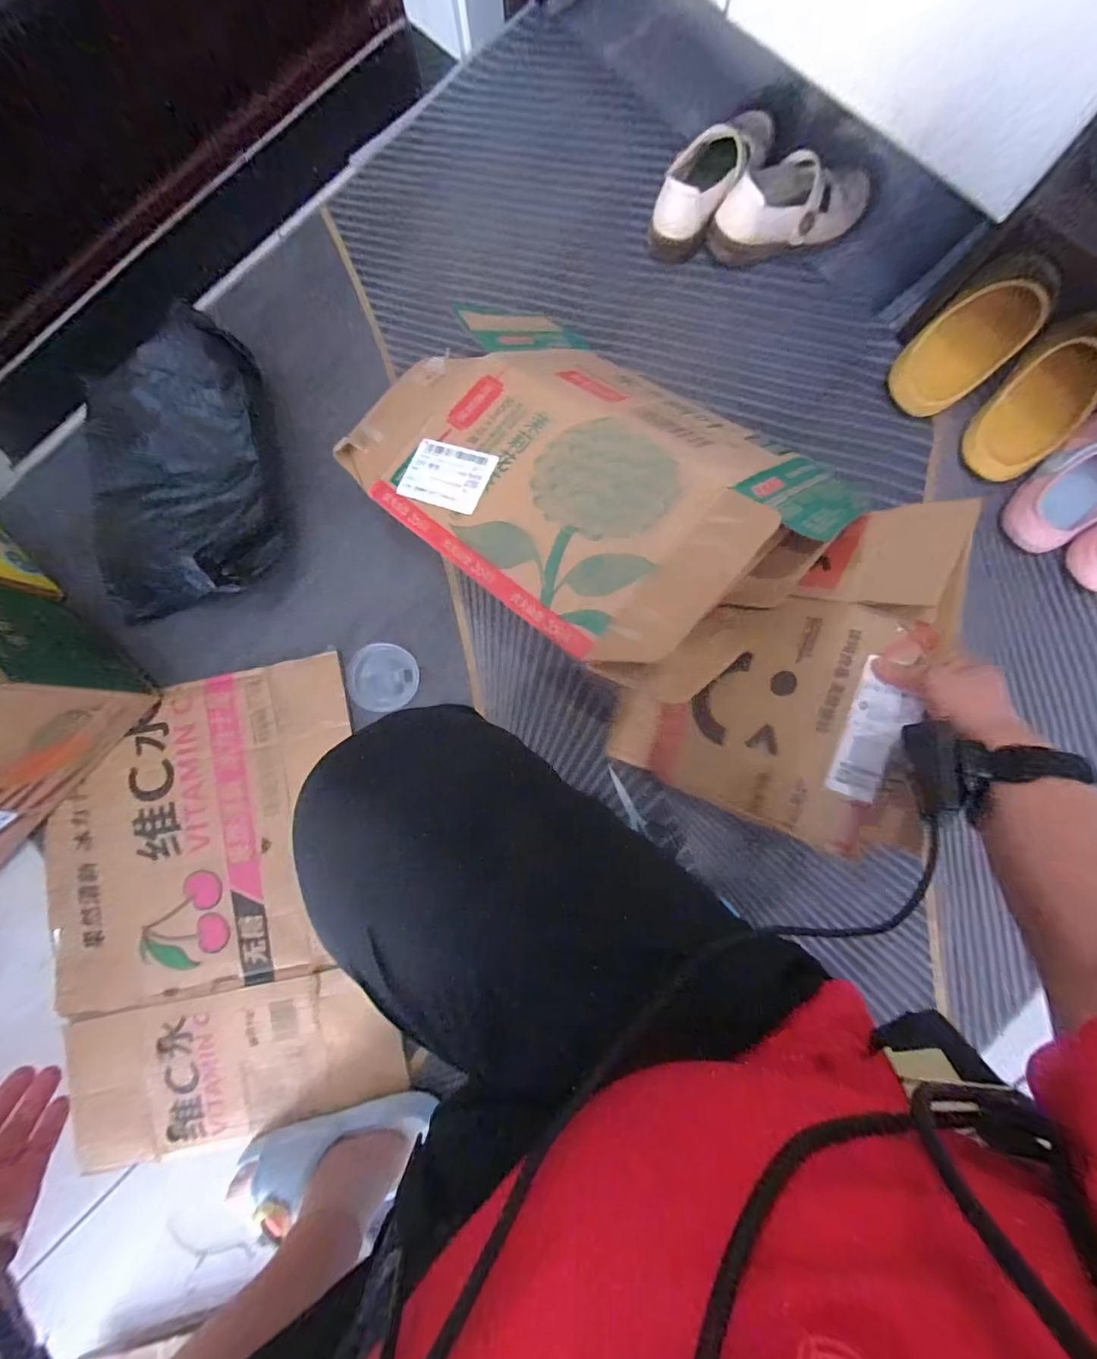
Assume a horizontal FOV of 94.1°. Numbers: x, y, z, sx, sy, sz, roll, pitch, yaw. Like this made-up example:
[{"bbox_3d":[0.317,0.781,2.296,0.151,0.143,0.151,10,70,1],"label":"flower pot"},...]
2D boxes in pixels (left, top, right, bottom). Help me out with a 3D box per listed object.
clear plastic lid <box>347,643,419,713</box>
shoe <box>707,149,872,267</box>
[{"bbox_3d":[-0.213,-0.002,0.658,0.088,0.007,0.086,-2,84,2],"label":"clear plastic lid"},{"bbox_3d":[0.317,-0.615,0.668,0.212,0.083,0.087,-8,84,1],"label":"shoe"}]

